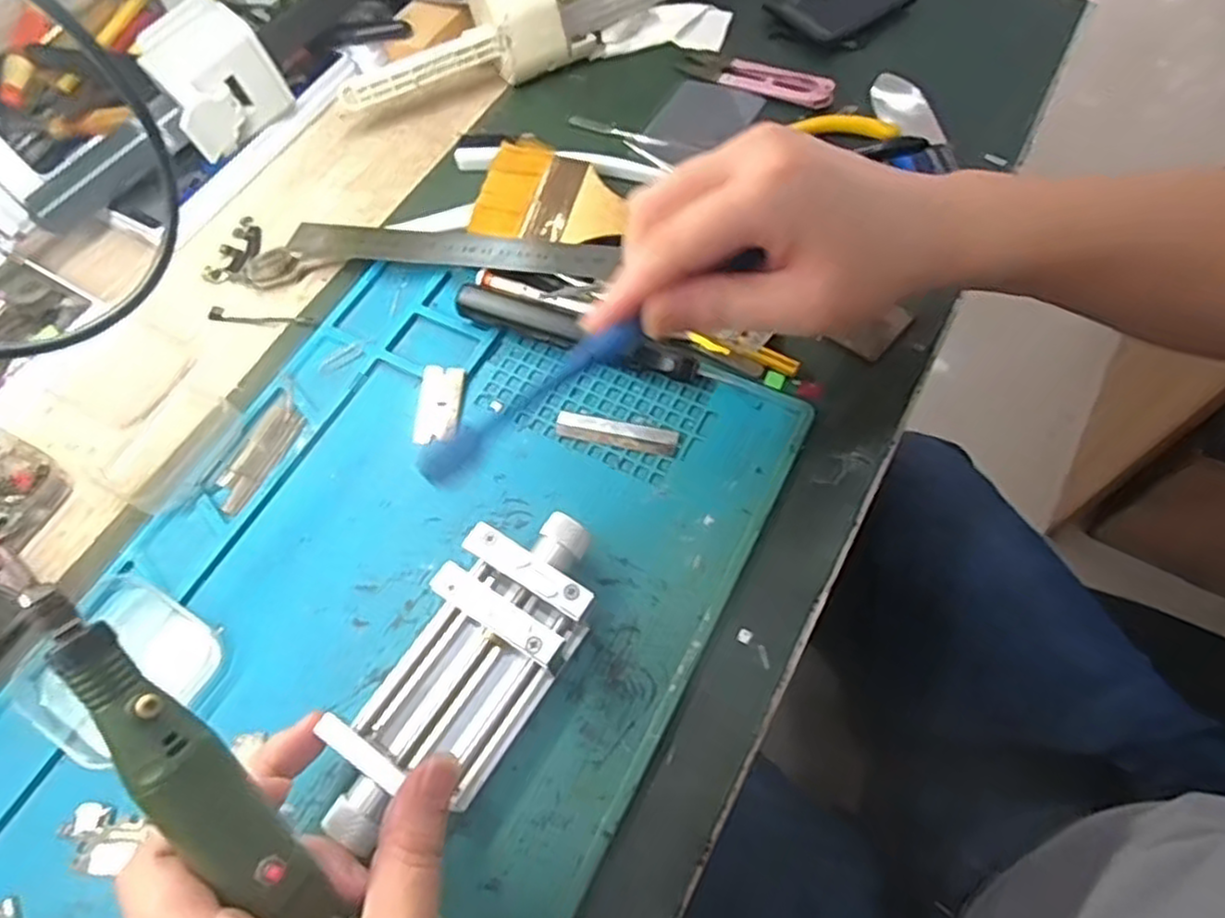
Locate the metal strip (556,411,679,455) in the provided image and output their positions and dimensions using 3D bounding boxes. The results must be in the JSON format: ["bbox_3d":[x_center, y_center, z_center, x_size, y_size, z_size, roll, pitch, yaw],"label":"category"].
[{"bbox_3d":[0.002,-0.013,0.341,0.057,0.004,0.015,13,65,10],"label":"metal strip"}]

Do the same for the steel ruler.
[{"bbox_3d":[-0.087,-0.116,0.396,0.214,0.004,0.028,7,58,8],"label":"steel ruler"}]

